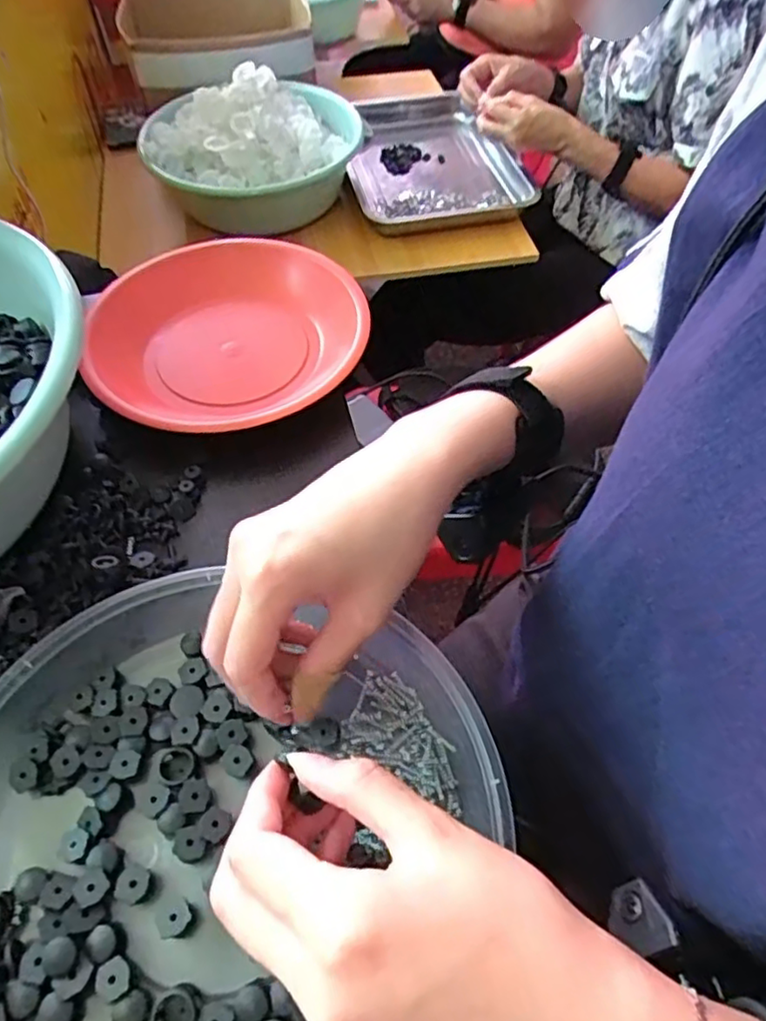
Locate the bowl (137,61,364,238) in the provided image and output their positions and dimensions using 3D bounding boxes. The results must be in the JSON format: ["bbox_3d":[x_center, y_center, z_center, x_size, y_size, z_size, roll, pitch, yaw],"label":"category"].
[{"bbox_3d":[-0.182,-0.522,0.903,0.297,0.138,0.275,0,55,0],"label":"bowl"}]

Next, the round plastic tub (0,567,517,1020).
[{"bbox_3d":[-0.071,0.134,0.259,0.233,0.040,0.228,0,55,0],"label":"round plastic tub"}]

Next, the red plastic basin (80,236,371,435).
[{"bbox_3d":[-0.109,-0.125,0.443,0.181,0.041,0.189,0,55,0],"label":"red plastic basin"}]

